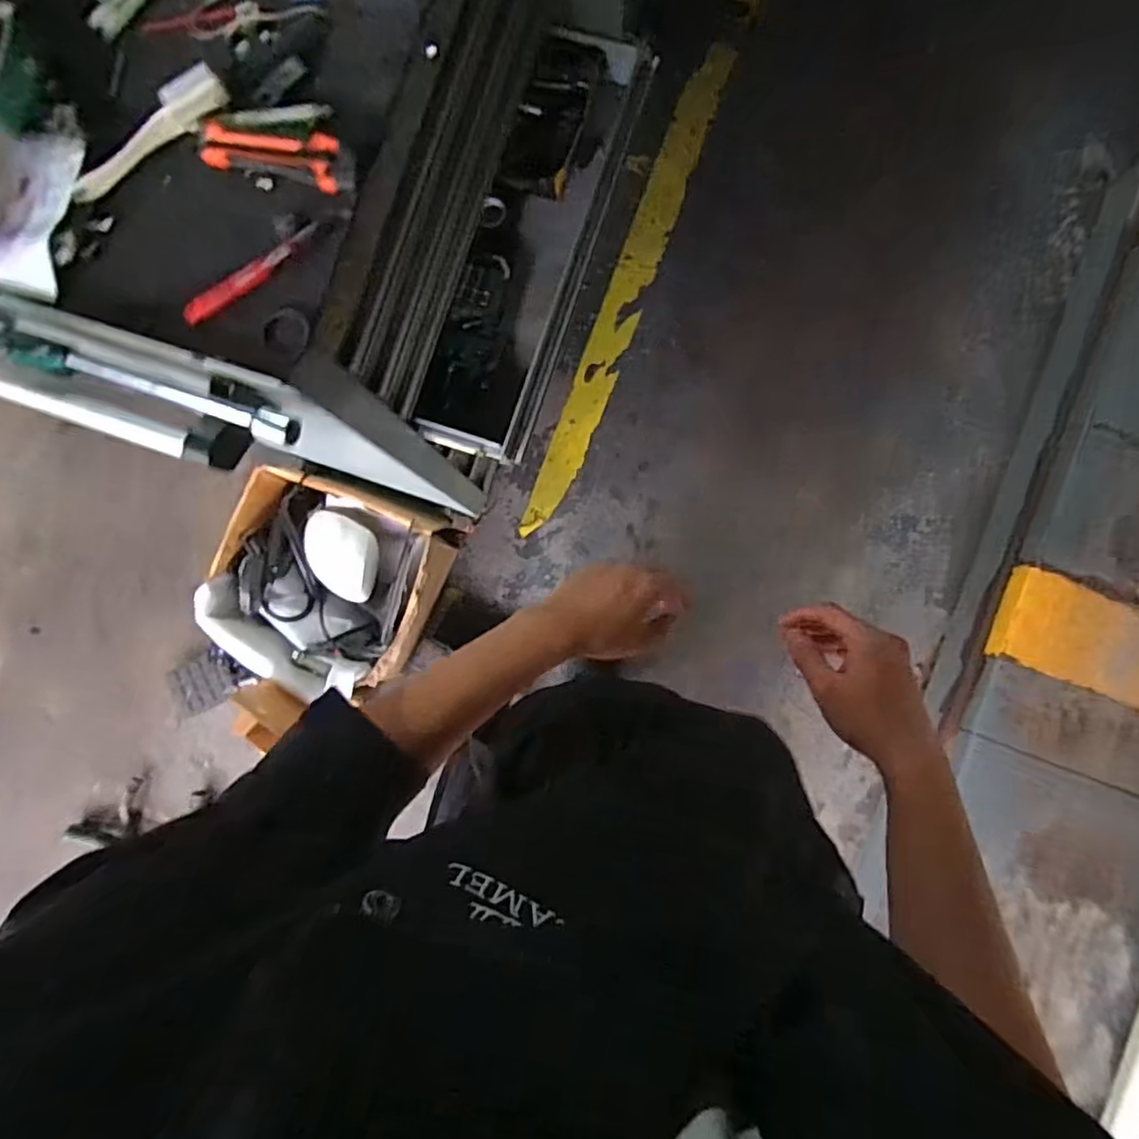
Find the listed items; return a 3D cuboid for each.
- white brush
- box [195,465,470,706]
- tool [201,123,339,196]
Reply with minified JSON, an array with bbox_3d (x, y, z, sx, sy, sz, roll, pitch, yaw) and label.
[{"bbox_3d":[-0.379,-0.388,0.568,0.163,0.027,0.031,-32,86,1],"label":"white brush"},{"bbox_3d":[-0.539,0.042,1.441,0.463,0.246,0.440,18,88,4],"label":"box"},{"bbox_3d":[-0.264,-0.368,0.562,0.127,0.010,0.044,15,108,5],"label":"tool"}]

